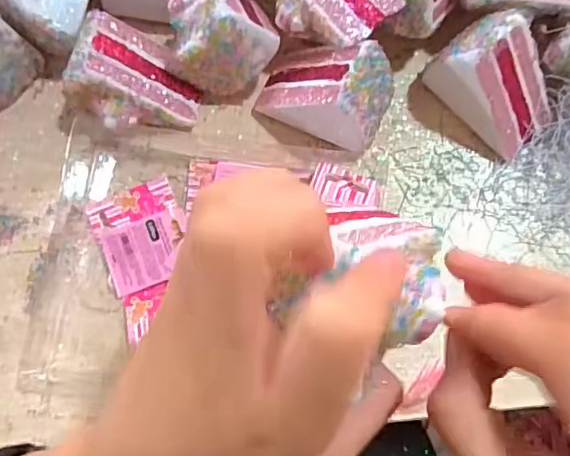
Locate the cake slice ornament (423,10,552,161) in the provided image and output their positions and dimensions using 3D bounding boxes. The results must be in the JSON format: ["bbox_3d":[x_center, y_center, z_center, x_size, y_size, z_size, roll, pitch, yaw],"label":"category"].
[{"bbox_3d":[0.143,-0.101,0.373,0.085,0.059,0.065,39,82,8],"label":"cake slice ornament"}]

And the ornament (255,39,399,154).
[{"bbox_3d":[0.027,-0.094,0.373,0.085,0.061,0.053,23,80,6],"label":"ornament"}]

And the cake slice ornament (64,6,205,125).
[{"bbox_3d":[-0.099,-0.099,0.374,0.076,0.060,0.066,16,79,4],"label":"cake slice ornament"}]

